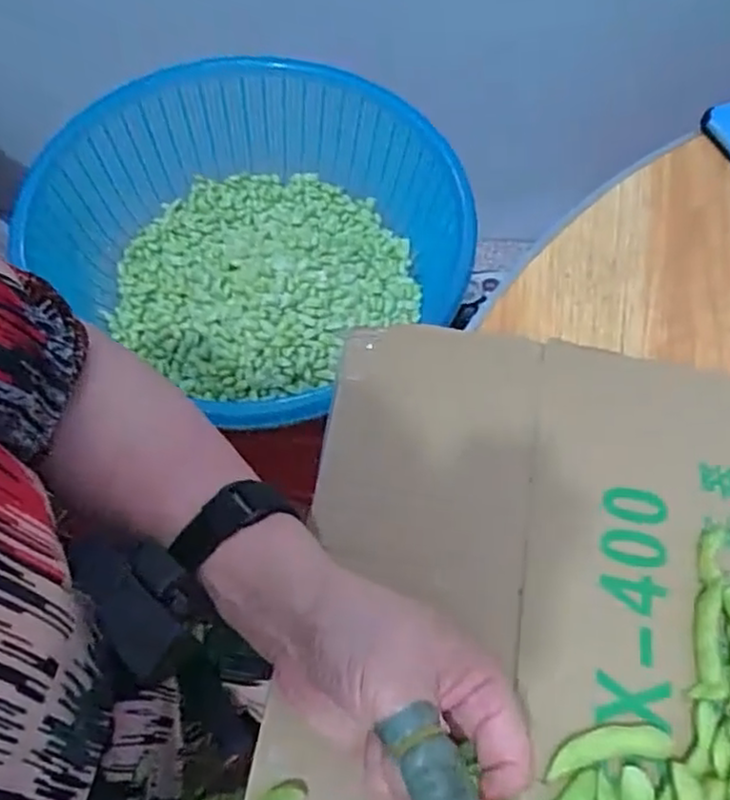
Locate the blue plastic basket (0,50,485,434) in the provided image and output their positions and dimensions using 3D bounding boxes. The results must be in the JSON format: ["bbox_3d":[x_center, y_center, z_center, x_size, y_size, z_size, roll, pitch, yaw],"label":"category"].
[{"bbox_3d":[-0.113,-0.178,0.711,0.357,0.131,0.329,25,65,11],"label":"blue plastic basket"}]

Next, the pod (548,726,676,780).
[{"bbox_3d":[0.112,0.161,0.324,0.058,0.004,0.016,-7,63,-5],"label":"pod"}]

